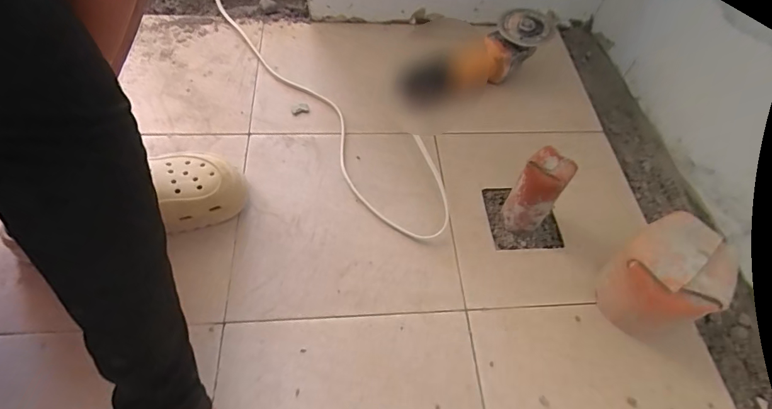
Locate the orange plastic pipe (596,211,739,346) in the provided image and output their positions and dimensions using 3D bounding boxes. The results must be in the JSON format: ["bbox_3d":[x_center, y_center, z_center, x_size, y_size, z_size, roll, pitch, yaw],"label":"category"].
[{"bbox_3d":[0.322,0.095,0.488,0.093,0.137,0.108,-26,63,-20],"label":"orange plastic pipe"}]

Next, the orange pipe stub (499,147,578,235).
[{"bbox_3d":[0.198,-0.011,0.551,0.053,0.135,0.049,2,57,-4],"label":"orange pipe stub"}]

